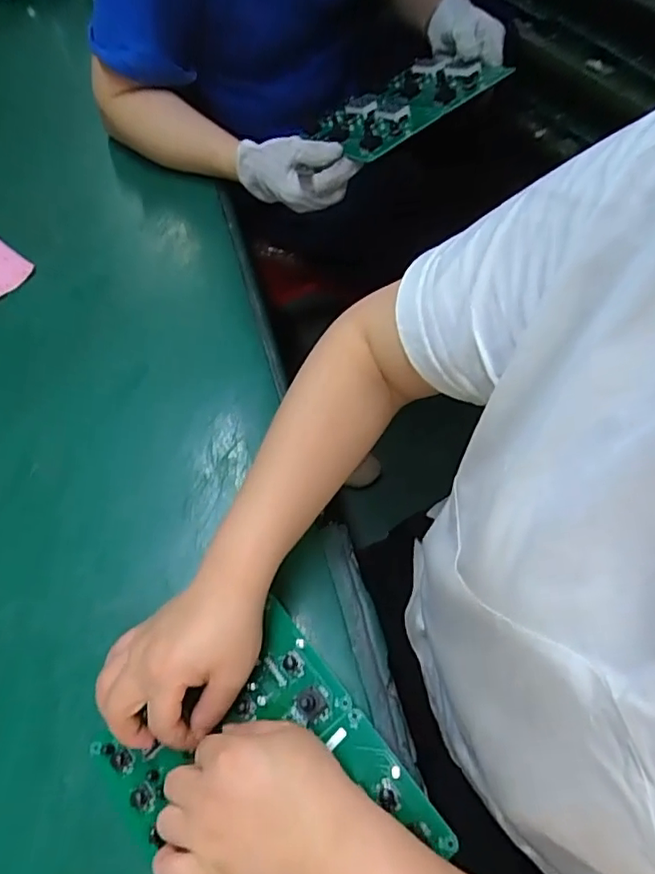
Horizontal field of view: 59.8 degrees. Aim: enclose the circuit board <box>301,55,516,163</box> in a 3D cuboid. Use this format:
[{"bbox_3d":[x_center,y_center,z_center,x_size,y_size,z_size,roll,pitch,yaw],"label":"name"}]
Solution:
[{"bbox_3d":[0.085,-0.374,0.634,0.205,0.016,0.131,-39,52,-16],"label":"circuit board"}]

